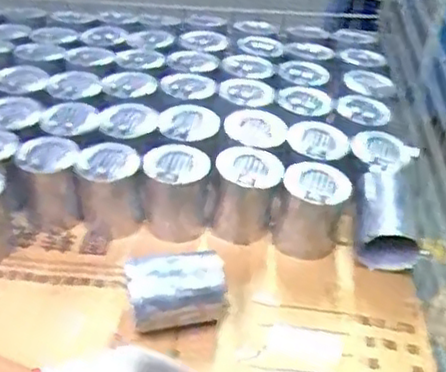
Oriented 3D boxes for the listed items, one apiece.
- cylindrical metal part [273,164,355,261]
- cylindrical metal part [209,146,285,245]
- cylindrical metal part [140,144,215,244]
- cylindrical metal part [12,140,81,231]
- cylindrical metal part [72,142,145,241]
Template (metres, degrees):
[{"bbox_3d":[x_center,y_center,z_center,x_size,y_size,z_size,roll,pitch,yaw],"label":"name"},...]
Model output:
[{"bbox_3d":[0.127,0.036,1.004,0.095,0.114,0.088,2,38,-1],"label":"cylindrical metal part"},{"bbox_3d":[0.034,0.018,1.012,0.090,0.117,0.087,2,38,-1],"label":"cylindrical metal part"},{"bbox_3d":[-0.066,0.011,1.013,0.098,0.117,0.084,-1,38,-5],"label":"cylindrical metal part"},{"bbox_3d":[-0.250,-0.004,1.017,0.082,0.124,0.076,2,38,-1],"label":"cylindrical metal part"},{"bbox_3d":[-0.163,0.007,1.003,0.088,0.124,0.096,2,38,-1],"label":"cylindrical metal part"}]

